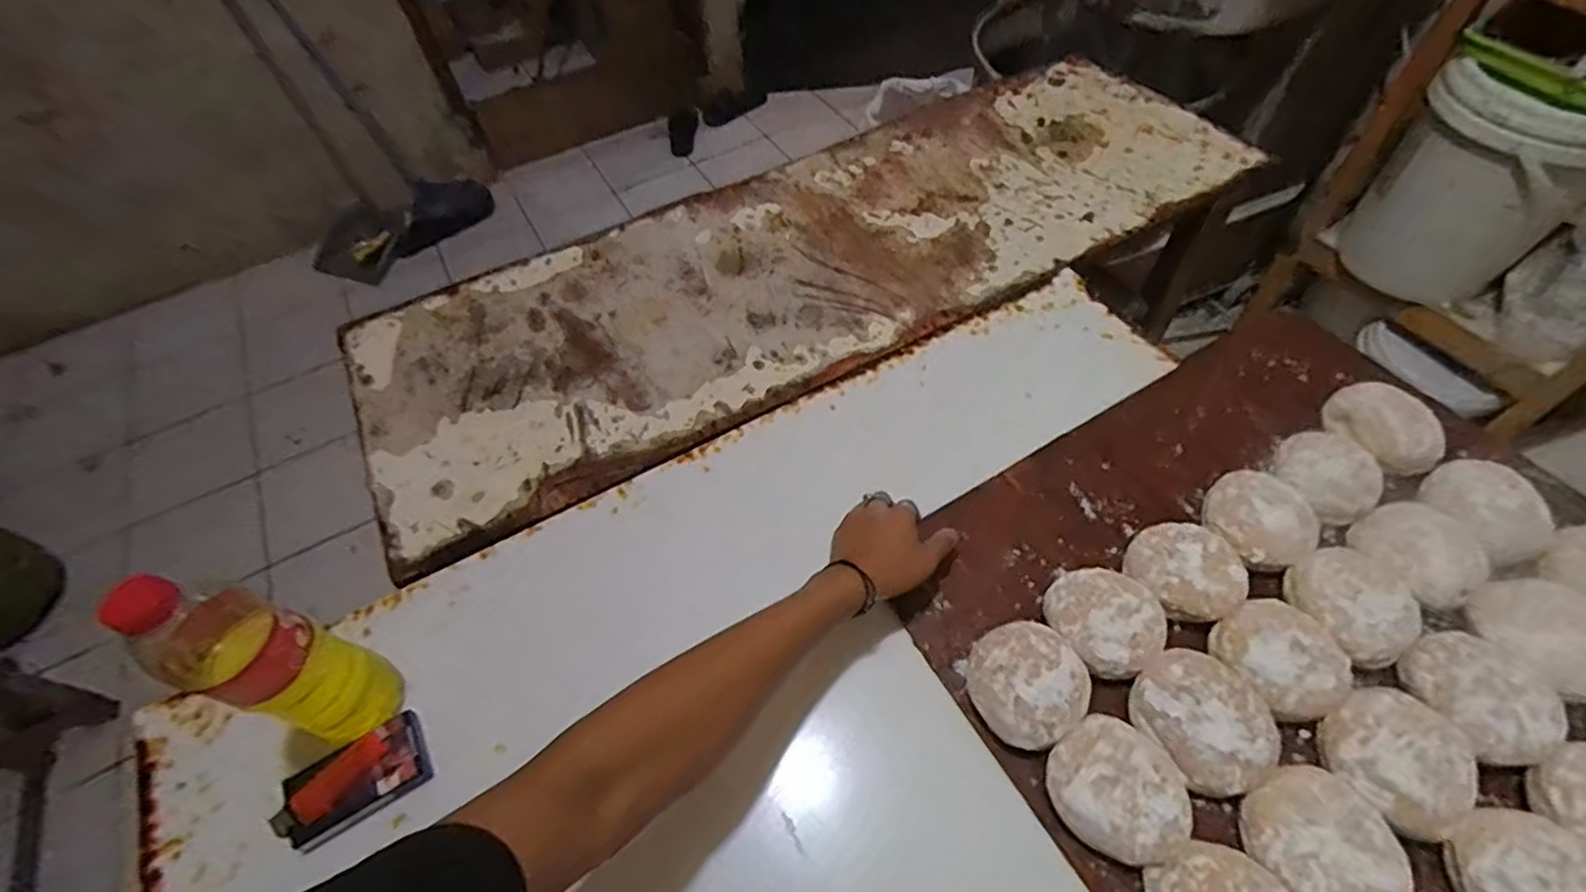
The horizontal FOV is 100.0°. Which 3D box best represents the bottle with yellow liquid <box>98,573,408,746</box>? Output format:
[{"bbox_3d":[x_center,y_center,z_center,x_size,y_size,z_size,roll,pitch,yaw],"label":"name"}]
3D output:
[{"bbox_3d":[-0.352,0.144,0.448,0.061,0.227,0.065,14,56,15],"label":"bottle with yellow liquid"}]

